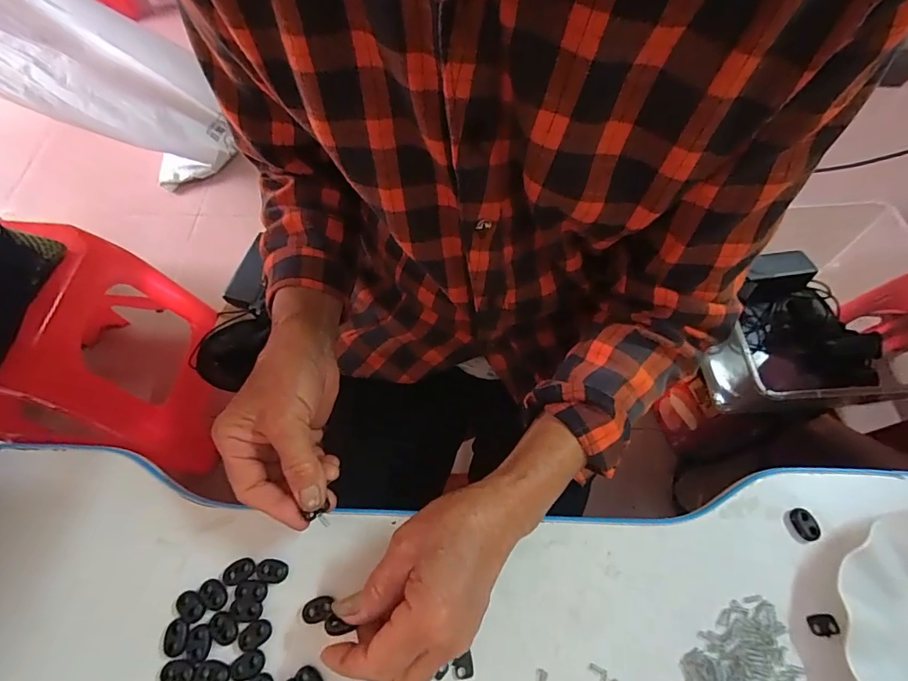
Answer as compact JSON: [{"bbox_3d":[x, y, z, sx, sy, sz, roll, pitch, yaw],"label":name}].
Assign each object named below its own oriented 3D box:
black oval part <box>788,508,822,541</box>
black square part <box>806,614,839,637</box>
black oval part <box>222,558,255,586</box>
[{"bbox_3d":[0.251,0.132,0.318,0.014,0.006,0.021,-18,66,-6],"label":"black oval part"},{"bbox_3d":[0.244,0.188,0.293,0.015,0.005,0.012,-6,65,-1],"label":"black square part"},{"bbox_3d":[-0.153,0.164,0.315,0.022,0.004,0.015,-30,68,-12],"label":"black oval part"}]

